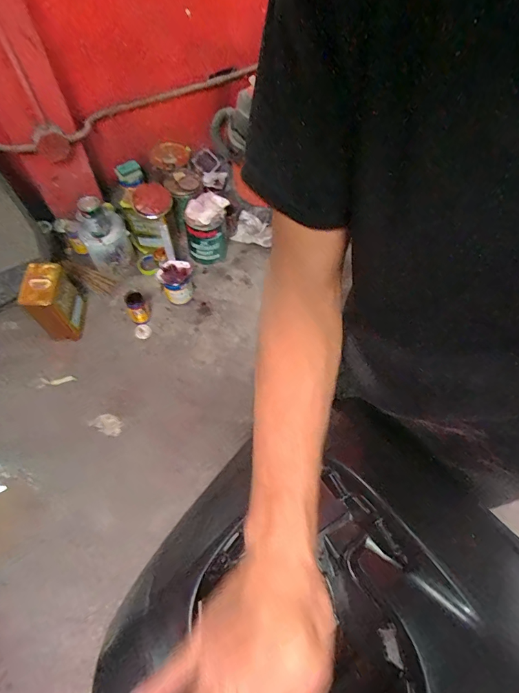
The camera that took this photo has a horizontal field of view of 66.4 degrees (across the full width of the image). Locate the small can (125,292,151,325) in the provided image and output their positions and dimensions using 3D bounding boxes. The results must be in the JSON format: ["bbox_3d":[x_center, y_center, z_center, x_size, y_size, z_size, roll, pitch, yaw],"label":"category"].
[{"bbox_3d":[-0.465,-0.146,1.523,0.079,0.148,0.073,-19,64,-12],"label":"small can"}]

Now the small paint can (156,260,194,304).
[{"bbox_3d":[-0.322,-0.245,1.568,0.127,0.188,0.101,-35,68,-18],"label":"small paint can"}]

